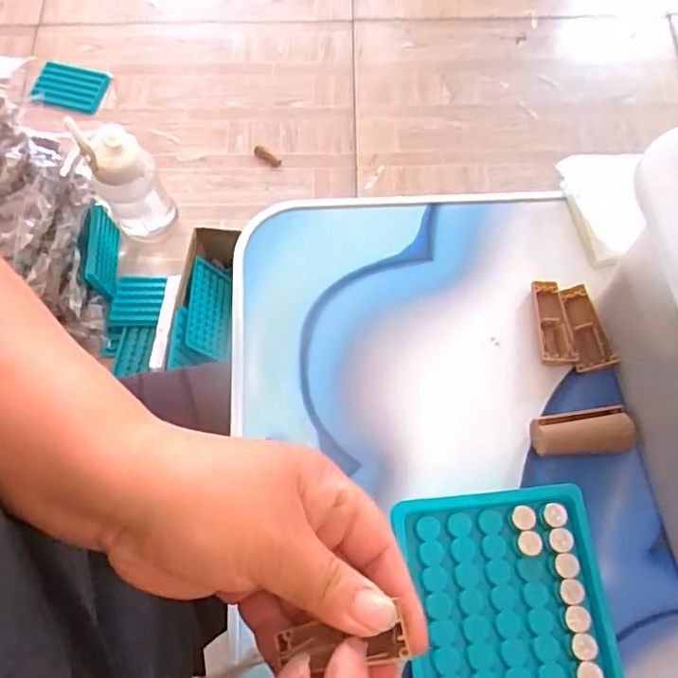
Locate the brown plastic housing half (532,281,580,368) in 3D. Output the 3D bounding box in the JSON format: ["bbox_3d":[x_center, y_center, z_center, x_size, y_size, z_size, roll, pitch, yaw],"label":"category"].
[{"bbox_3d":[0.123,-0.009,0.324,0.020,0.011,0.050,2,71,0],"label":"brown plastic housing half"}]

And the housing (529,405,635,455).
[{"bbox_3d":[0.128,0.051,0.302,0.052,0.016,0.023,-7,71,-3],"label":"housing"}]

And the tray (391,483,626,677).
[{"bbox_3d":[0.080,0.141,0.267,0.094,0.021,0.131,-5,71,-3],"label":"tray"}]

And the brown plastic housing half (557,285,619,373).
[{"bbox_3d":[0.139,-0.007,0.320,0.019,0.009,0.048,-7,71,-3],"label":"brown plastic housing half"}]

